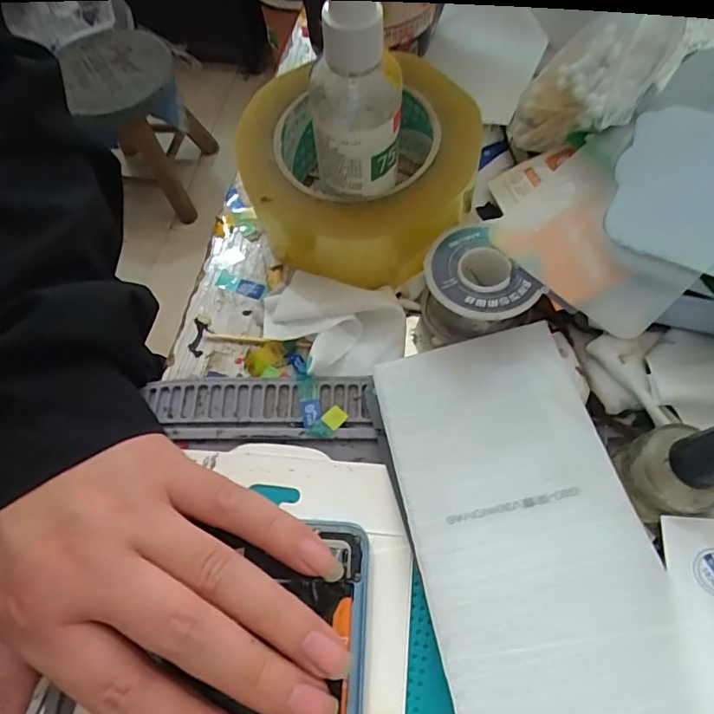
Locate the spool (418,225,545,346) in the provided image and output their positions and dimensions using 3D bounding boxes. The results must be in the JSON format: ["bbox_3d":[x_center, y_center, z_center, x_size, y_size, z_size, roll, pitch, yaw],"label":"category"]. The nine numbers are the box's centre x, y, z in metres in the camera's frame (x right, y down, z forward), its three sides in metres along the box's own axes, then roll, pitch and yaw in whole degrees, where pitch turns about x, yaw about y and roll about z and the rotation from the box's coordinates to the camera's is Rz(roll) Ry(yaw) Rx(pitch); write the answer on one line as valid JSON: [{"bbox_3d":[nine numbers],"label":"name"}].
[{"bbox_3d":[0.054,-0.037,0.242,0.044,0.026,0.049,-2,64,2],"label":"spool"}]

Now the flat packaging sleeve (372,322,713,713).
[{"bbox_3d":[0.063,0.065,0.197,0.083,0.005,0.168,-14,55,2],"label":"flat packaging sleeve"}]

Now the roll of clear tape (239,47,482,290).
[{"bbox_3d":[0.002,-0.098,0.269,0.120,0.046,0.113,-1,65,2],"label":"roll of clear tape"}]

